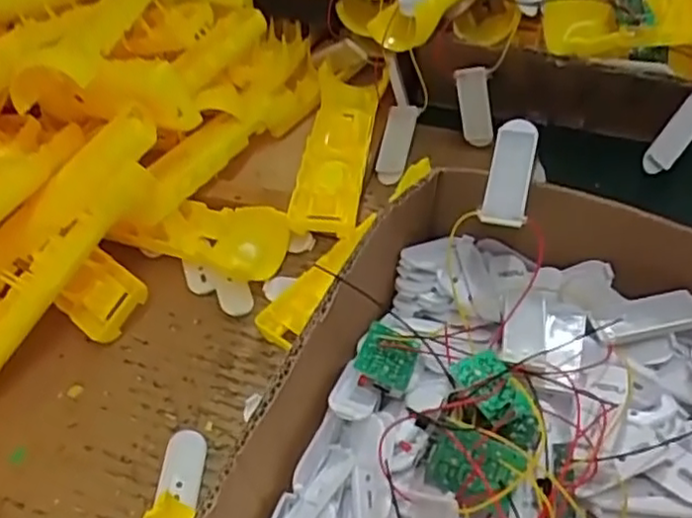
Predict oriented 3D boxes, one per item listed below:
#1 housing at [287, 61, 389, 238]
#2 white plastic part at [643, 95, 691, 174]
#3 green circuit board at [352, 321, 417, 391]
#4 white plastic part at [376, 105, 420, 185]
[{"bbox_3d":[-0.004,-0.078,0.473,0.048,0.028,0.155,3,48,7],"label":"housing"},{"bbox_3d":[0.218,-0.083,0.450,0.022,0.010,0.060,35,94,-12],"label":"white plastic part"},{"bbox_3d":[0.020,0.045,0.320,0.026,0.005,0.032,24,43,3],"label":"green circuit board"},{"bbox_3d":[0.036,-0.083,0.491,0.021,0.013,0.059,9,63,12],"label":"white plastic part"}]

